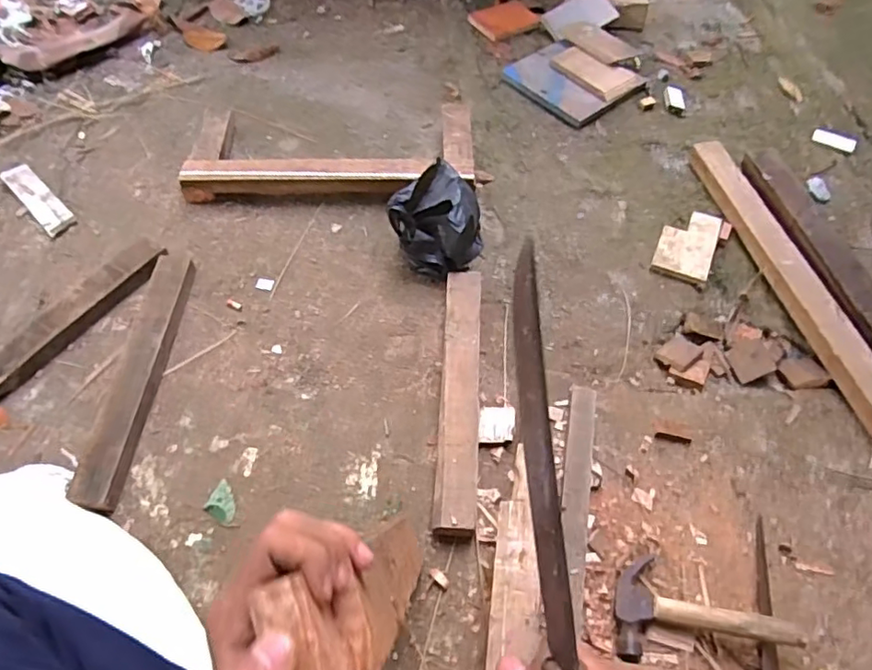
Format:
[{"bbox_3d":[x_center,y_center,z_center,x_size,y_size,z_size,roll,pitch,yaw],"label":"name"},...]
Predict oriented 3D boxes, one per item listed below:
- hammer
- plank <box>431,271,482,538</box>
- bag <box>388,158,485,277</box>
[{"bbox_3d":[0.335,0.350,0.725,0.208,0.034,0.126,0,57,19],"label":"hammer"},{"bbox_3d":[0.038,0.090,0.915,0.060,0.049,0.437,3,59,2],"label":"plank"},{"bbox_3d":[0.008,-0.197,1.057,0.162,0.128,0.156,-37,65,-20],"label":"bag"}]

